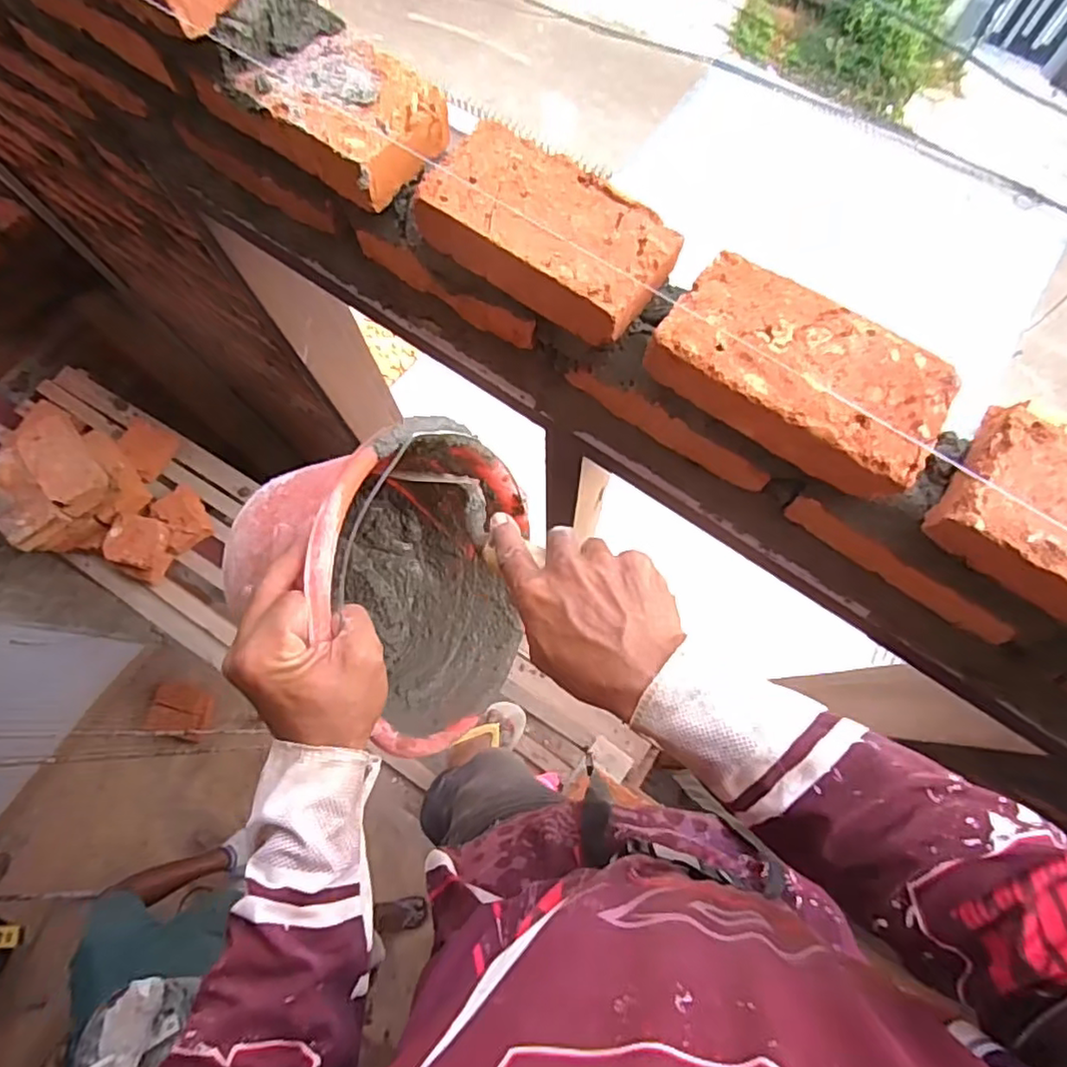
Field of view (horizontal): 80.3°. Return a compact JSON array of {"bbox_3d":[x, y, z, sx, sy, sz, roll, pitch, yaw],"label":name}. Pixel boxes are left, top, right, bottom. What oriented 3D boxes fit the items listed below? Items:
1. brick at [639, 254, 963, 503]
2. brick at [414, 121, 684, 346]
[{"bbox_3d":[0.188,-0.114,0.450,0.202,0.045,0.107,33,78,10],"label":"brick"},{"bbox_3d":[0.010,-0.230,0.491,0.188,0.051,0.105,37,79,11],"label":"brick"}]

